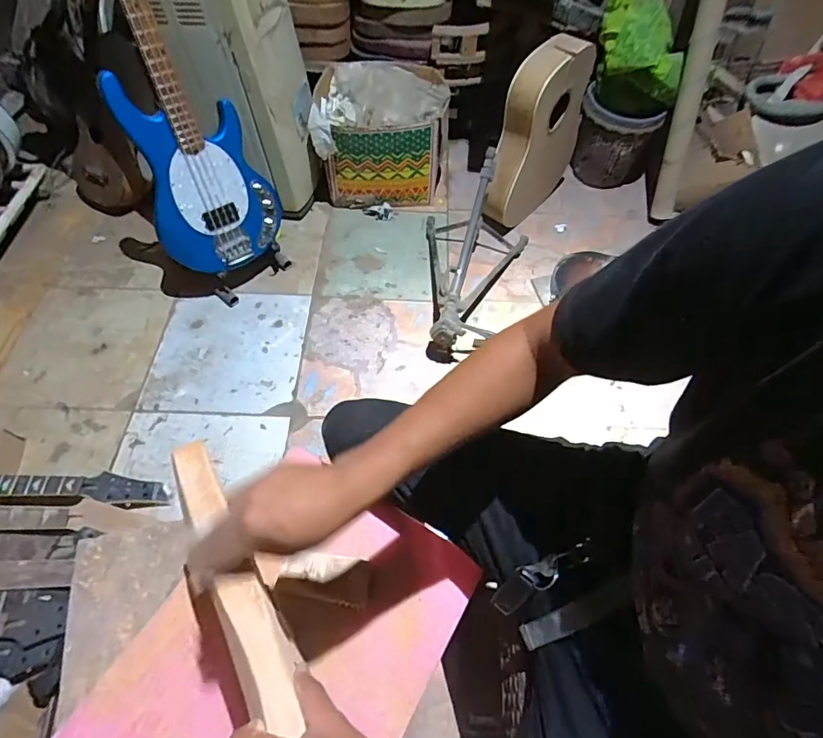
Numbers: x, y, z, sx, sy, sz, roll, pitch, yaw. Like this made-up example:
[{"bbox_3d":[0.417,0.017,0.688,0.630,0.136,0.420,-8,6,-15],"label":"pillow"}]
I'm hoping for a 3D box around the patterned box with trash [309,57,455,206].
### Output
[{"bbox_3d":[-0.101,-0.760,1.595,0.405,0.308,0.332,1,58,-3],"label":"patterned box with trash"}]

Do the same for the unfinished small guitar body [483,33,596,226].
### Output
[{"bbox_3d":[0.376,-0.678,1.456,0.100,0.526,0.378,37,63,18],"label":"unfinished small guitar body"}]

